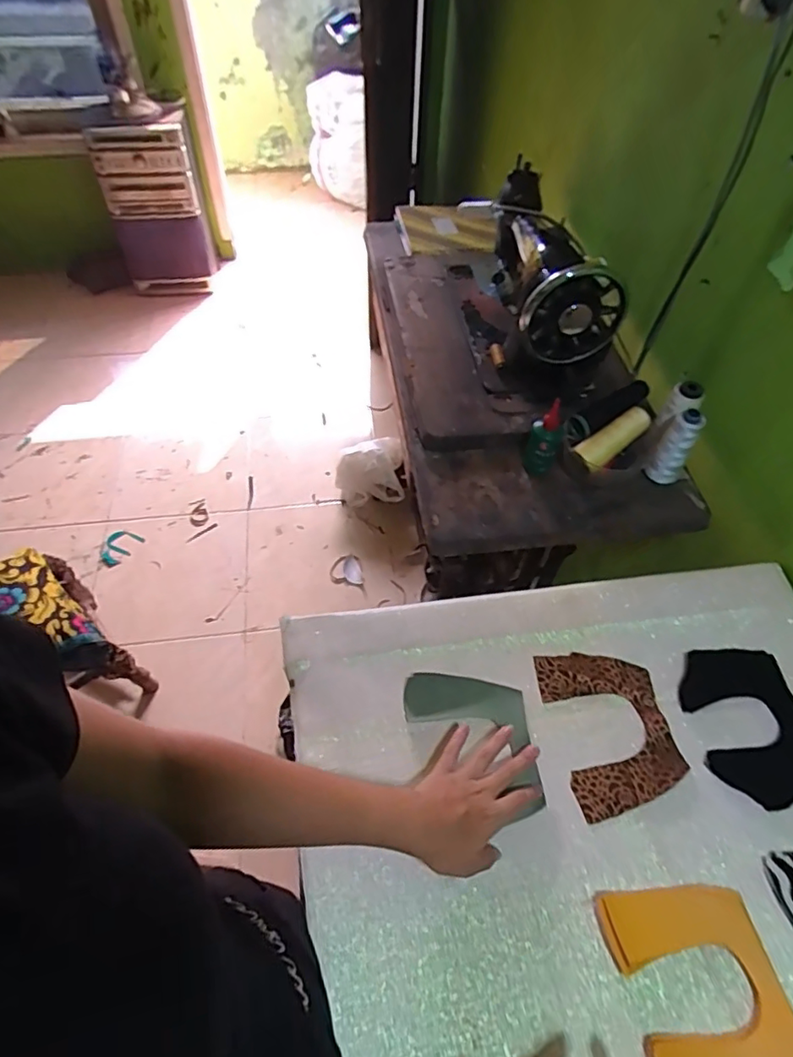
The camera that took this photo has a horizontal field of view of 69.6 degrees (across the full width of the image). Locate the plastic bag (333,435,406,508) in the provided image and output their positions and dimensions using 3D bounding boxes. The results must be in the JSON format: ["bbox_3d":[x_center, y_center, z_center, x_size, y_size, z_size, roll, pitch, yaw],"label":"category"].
[{"bbox_3d":[-0.078,-0.159,1.637,0.189,0.141,0.147,-4,53,-4],"label":"plastic bag"}]

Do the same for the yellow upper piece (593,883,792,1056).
[{"bbox_3d":[0.245,0.367,0.453,0.123,0.016,0.148,-8,53,-7],"label":"yellow upper piece"}]

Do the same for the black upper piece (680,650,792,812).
[{"bbox_3d":[0.369,0.201,0.593,0.122,0.005,0.154,-8,56,-6],"label":"black upper piece"}]

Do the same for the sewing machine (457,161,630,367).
[{"bbox_3d":[0.199,-0.377,0.871,0.133,0.196,0.337,-10,54,-9],"label":"sewing machine"}]

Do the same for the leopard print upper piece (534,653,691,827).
[{"bbox_3d":[0.221,0.203,0.588,0.116,0.004,0.161,-7,53,-7],"label":"leopard print upper piece"}]

